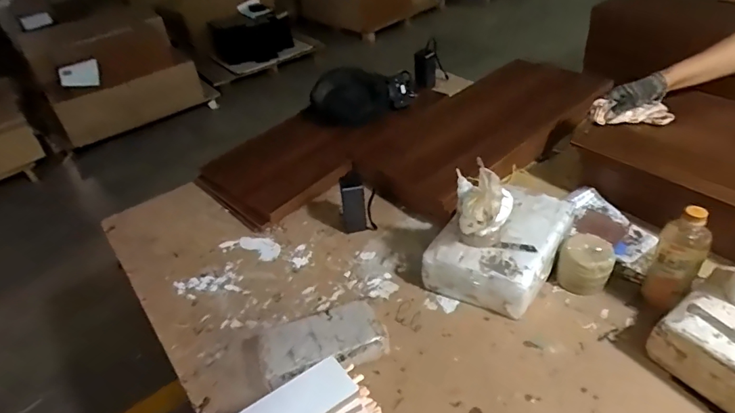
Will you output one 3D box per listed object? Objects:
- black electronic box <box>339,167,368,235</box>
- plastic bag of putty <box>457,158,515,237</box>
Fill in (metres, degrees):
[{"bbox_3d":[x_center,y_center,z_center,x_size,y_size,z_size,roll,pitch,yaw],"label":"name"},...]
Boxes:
[{"bbox_3d":[-0.032,-0.010,0.989,0.048,0.141,0.030,-15,38,-13],"label":"black electronic box"},{"bbox_3d":[0.203,-0.002,0.795,0.096,0.150,0.084,3,40,14],"label":"plastic bag of putty"}]

